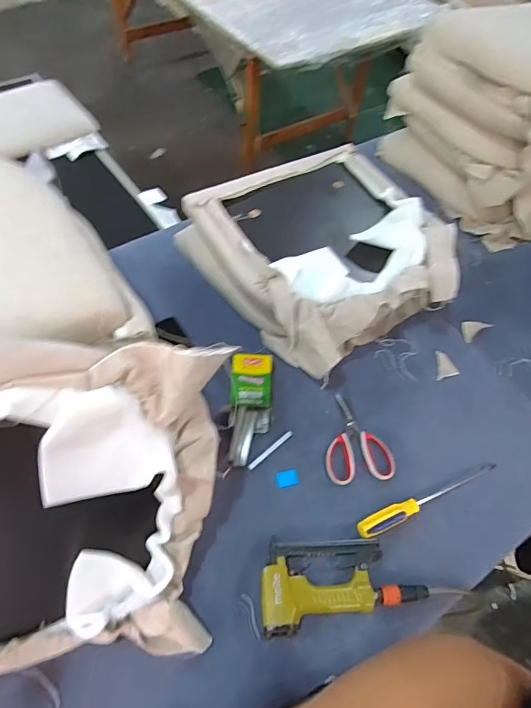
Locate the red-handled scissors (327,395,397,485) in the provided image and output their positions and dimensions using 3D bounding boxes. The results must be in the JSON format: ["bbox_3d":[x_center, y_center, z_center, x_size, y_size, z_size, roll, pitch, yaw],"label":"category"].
[{"bbox_3d":[0.167,0.154,0.814,0.118,0.011,0.170,-4,58,-7],"label":"red-handled scissors"}]

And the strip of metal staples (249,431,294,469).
[{"bbox_3d":[0.010,0.178,0.807,0.105,0.004,0.012,-36,67,-23],"label":"strip of metal staples"}]

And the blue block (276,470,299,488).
[{"bbox_3d":[0.040,0.224,0.780,0.038,0.004,0.027,-10,59,-10],"label":"blue block"}]

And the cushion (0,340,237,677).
[{"bbox_3d":[-0.281,0.195,0.528,0.443,0.447,0.080,0,19,-24],"label":"cushion"}]

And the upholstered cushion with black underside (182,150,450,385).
[{"bbox_3d":[0.128,-0.226,0.950,0.440,0.184,0.516,-31,65,-21],"label":"upholstered cushion with black underside"}]

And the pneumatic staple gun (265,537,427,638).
[{"bbox_3d":[0.119,0.353,0.683,0.255,0.038,0.129,-4,58,-6],"label":"pneumatic staple gun"}]

